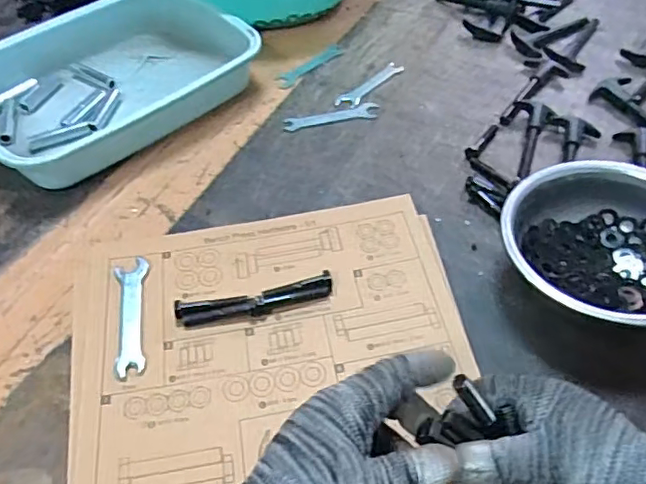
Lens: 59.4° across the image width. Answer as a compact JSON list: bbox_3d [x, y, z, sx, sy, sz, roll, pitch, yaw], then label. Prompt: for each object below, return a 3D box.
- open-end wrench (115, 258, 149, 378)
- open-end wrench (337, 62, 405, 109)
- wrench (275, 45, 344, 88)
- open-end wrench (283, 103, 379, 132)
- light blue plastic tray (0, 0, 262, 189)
[{"bbox_3d":[-0.158,0.059,0.470,0.027,0.004,0.113,-10,51,-8],"label":"open-end wrench"},{"bbox_3d":[0.059,-0.193,0.693,0.026,0.007,0.116,31,57,23],"label":"open-end wrench"},{"bbox_3d":[-0.017,-0.226,0.724,0.026,0.004,0.108,37,60,26],"label":"wrench"},{"bbox_3d":[0.010,-0.144,0.653,0.110,0.005,0.022,-11,52,-9],"label":"open-end wrench"},{"bbox_3d":[-0.254,-0.194,0.662,0.320,0.057,0.237,-36,59,-26],"label":"light blue plastic tray"}]

